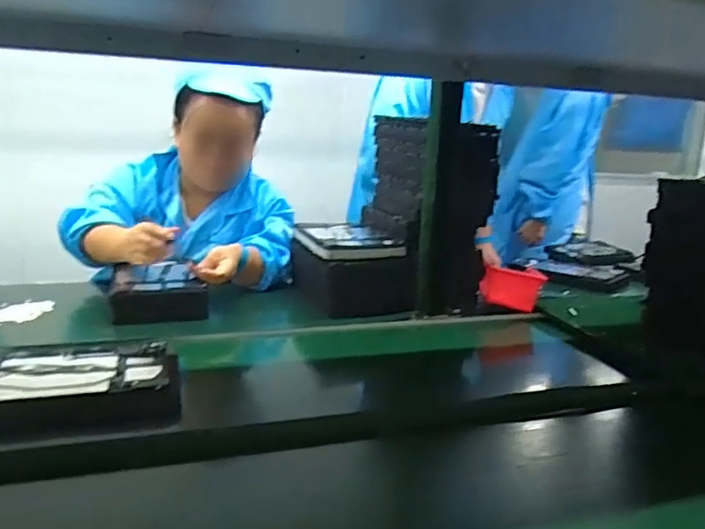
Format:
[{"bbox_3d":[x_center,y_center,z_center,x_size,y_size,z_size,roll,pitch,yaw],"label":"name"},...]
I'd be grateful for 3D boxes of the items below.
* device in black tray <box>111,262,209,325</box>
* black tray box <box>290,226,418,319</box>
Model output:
[{"bbox_3d":[-0.364,0.050,1.085,0.168,0.068,0.213,-4,13,-23],"label":"device in black tray"},{"bbox_3d":[-0.004,0.002,1.172,0.181,0.133,0.246,-3,13,-17],"label":"black tray box"}]

